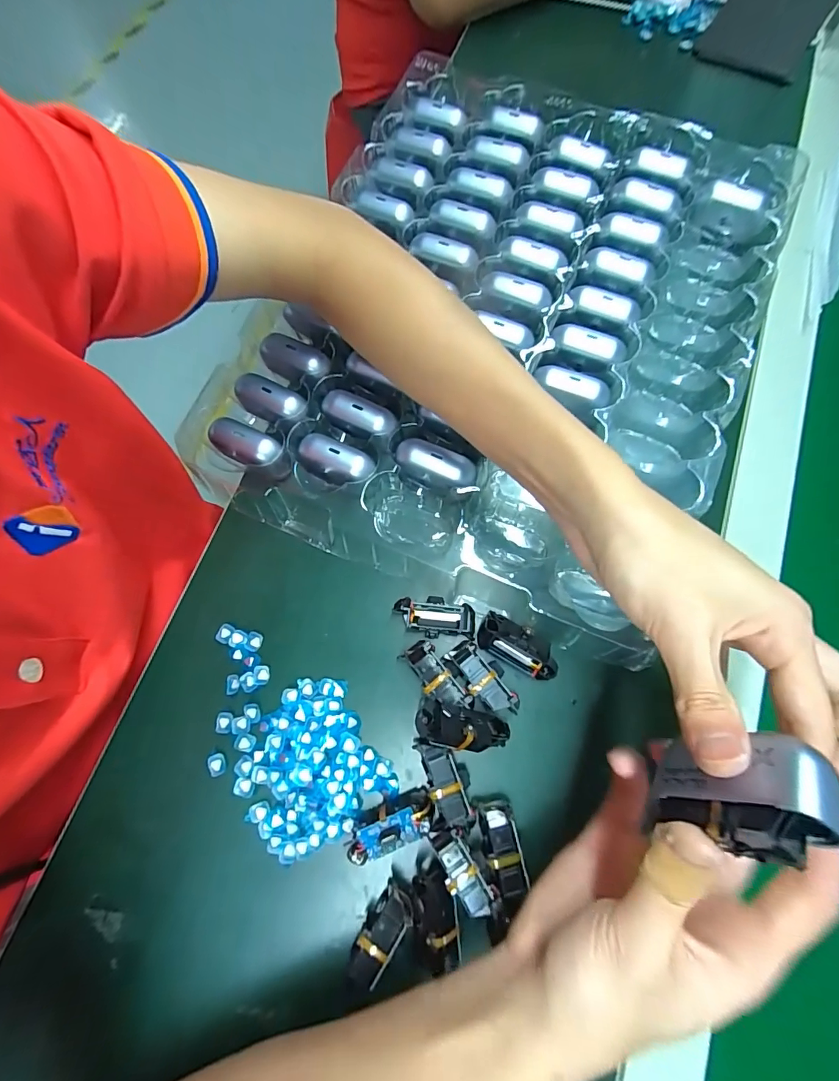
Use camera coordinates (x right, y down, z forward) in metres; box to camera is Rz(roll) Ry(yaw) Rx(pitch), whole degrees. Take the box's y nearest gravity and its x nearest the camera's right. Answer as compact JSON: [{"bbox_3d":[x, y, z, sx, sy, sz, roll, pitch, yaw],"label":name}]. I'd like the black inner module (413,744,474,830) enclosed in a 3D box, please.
[{"bbox_3d":[0.017,0.146,0.273,0.024,0.023,0.047,-19,75,-4],"label":"black inner module"}]

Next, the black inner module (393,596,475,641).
[{"bbox_3d":[0.010,0.052,0.301,0.053,0.022,0.025,4,74,2],"label":"black inner module"}]

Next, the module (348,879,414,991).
[{"bbox_3d":[-0.021,0.221,0.254,0.021,0.021,0.046,32,77,10],"label":"module"}]

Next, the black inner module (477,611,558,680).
[{"bbox_3d":[0.065,0.070,0.296,0.055,0.029,0.026,28,77,9],"label":"black inner module"}]

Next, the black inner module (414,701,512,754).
[{"bbox_3d":[0.027,0.114,0.268,0.055,0.018,0.024,13,75,-9],"label":"black inner module"}]

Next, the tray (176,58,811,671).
[{"bbox_3d":[0.065,-0.176,0.353,0.353,0.041,0.431,22,76,7],"label":"tray"}]

